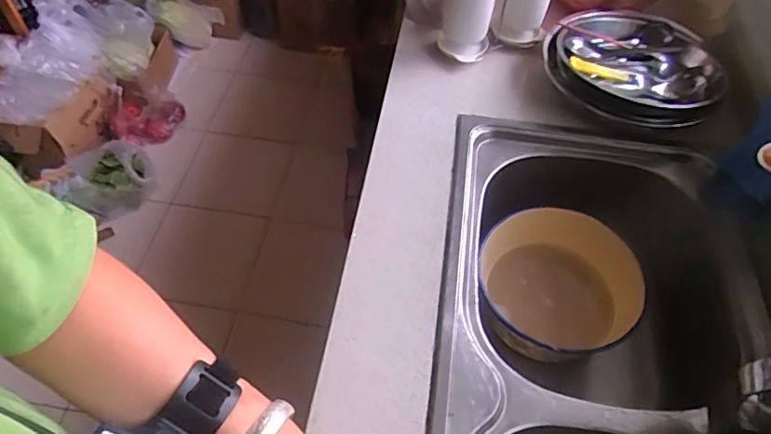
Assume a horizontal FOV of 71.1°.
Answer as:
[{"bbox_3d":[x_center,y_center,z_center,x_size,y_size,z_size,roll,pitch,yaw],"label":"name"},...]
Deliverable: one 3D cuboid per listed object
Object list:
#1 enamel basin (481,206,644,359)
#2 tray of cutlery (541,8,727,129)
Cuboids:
[{"bbox_3d":[0.237,0.103,0.753,0.217,0.100,0.204,1,53,-1],"label":"enamel basin"},{"bbox_3d":[0.375,-0.233,0.823,0.260,0.059,0.243,35,60,22],"label":"tray of cutlery"}]

